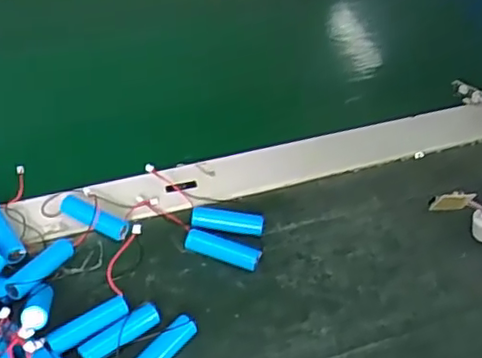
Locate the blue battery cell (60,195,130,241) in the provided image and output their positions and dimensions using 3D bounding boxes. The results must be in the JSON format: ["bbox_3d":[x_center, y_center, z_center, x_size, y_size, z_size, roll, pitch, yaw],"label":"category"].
[{"bbox_3d":[-0.100,0.027,0.426,0.056,0.013,0.013,27,51,19],"label":"blue battery cell"}]

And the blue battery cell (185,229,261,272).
[{"bbox_3d":[-0.013,0.049,0.419,0.052,0.014,0.011,16,48,10],"label":"blue battery cell"}]

